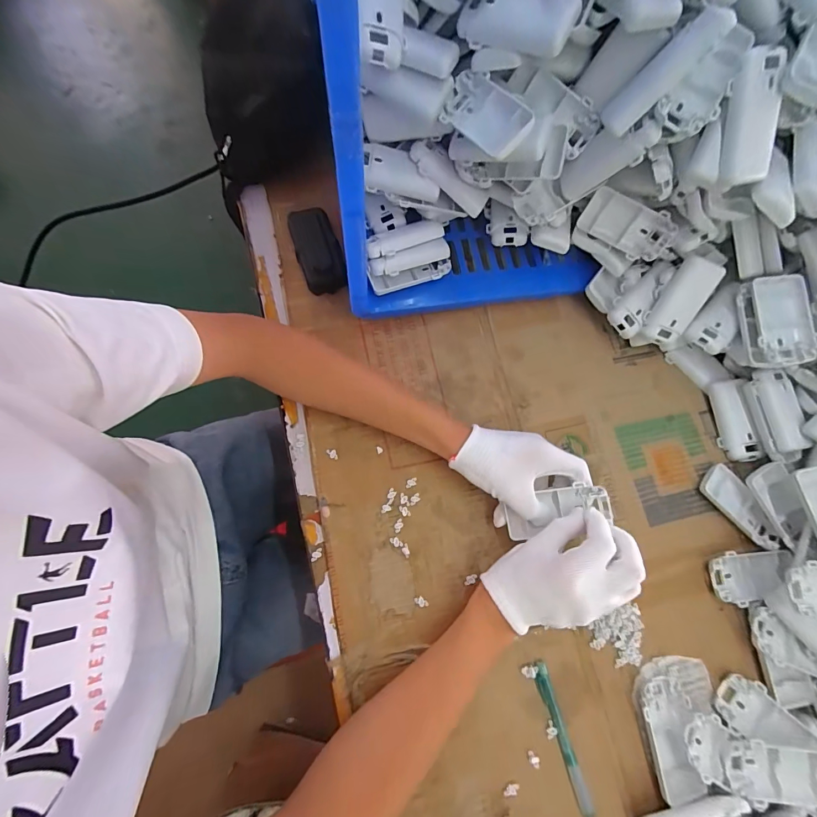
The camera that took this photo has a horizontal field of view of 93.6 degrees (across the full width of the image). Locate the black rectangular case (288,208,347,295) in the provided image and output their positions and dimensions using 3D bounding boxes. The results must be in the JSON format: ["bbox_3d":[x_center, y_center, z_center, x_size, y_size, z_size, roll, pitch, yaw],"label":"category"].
[{"bbox_3d":[-0.113,-0.197,0.477,0.052,0.038,0.114,-18,77,-10],"label":"black rectangular case"}]

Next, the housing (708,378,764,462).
[{"bbox_3d":[0.389,0.015,0.460,0.037,0.016,0.095,-20,72,38],"label":"housing"}]

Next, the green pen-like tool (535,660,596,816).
[{"bbox_3d":[0.146,0.312,0.363,0.014,0.008,0.131,-14,76,-9],"label":"green pen-like tool"}]

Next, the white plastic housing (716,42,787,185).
[{"bbox_3d":[0.291,-0.244,0.325,0.037,0.017,0.094,-19,119,-6],"label":"white plastic housing"}]

